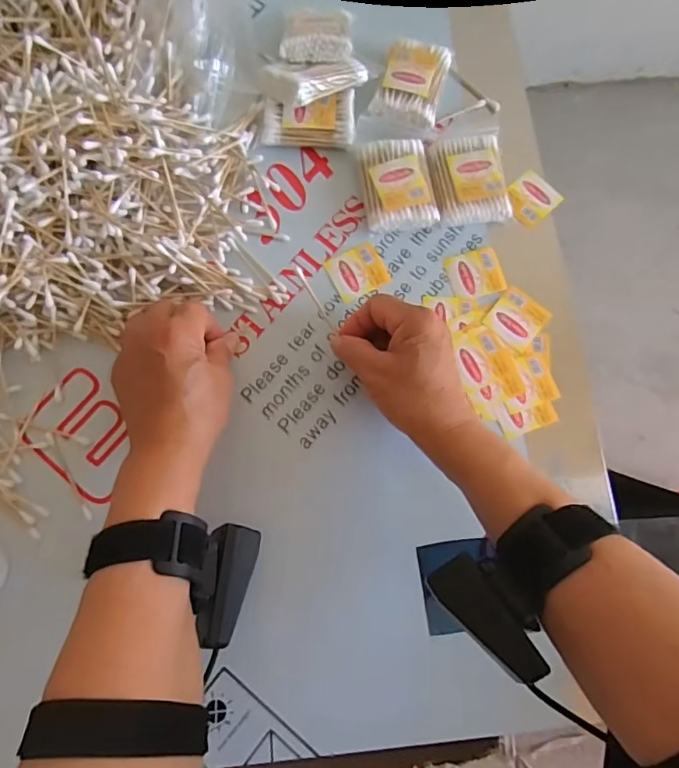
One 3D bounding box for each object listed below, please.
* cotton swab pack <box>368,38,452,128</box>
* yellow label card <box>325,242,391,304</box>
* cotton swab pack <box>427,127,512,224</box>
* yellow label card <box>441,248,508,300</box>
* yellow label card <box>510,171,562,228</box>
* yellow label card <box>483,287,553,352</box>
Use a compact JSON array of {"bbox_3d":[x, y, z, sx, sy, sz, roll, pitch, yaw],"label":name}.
[{"bbox_3d":[0.063,-0.258,0.445,0.053,0.019,0.075,18,77,5],"label":"cotton swab pack"},{"bbox_3d":[0.014,-0.091,0.415,0.043,0.004,0.040,-26,78,-6],"label":"yellow label card"},{"bbox_3d":[0.105,-0.175,0.428,0.058,0.017,0.091,-6,76,-1],"label":"cotton swab pack"},{"bbox_3d":[0.110,-0.090,0.416,0.043,0.004,0.038,-13,77,-3],"label":"yellow label card"},{"bbox_3d":[0.161,-0.155,0.433,0.042,0.005,0.038,-42,82,-7],"label":"yellow label card"},{"bbox_3d":[0.140,-0.052,0.407,0.039,0.004,0.045,41,80,9],"label":"yellow label card"}]

